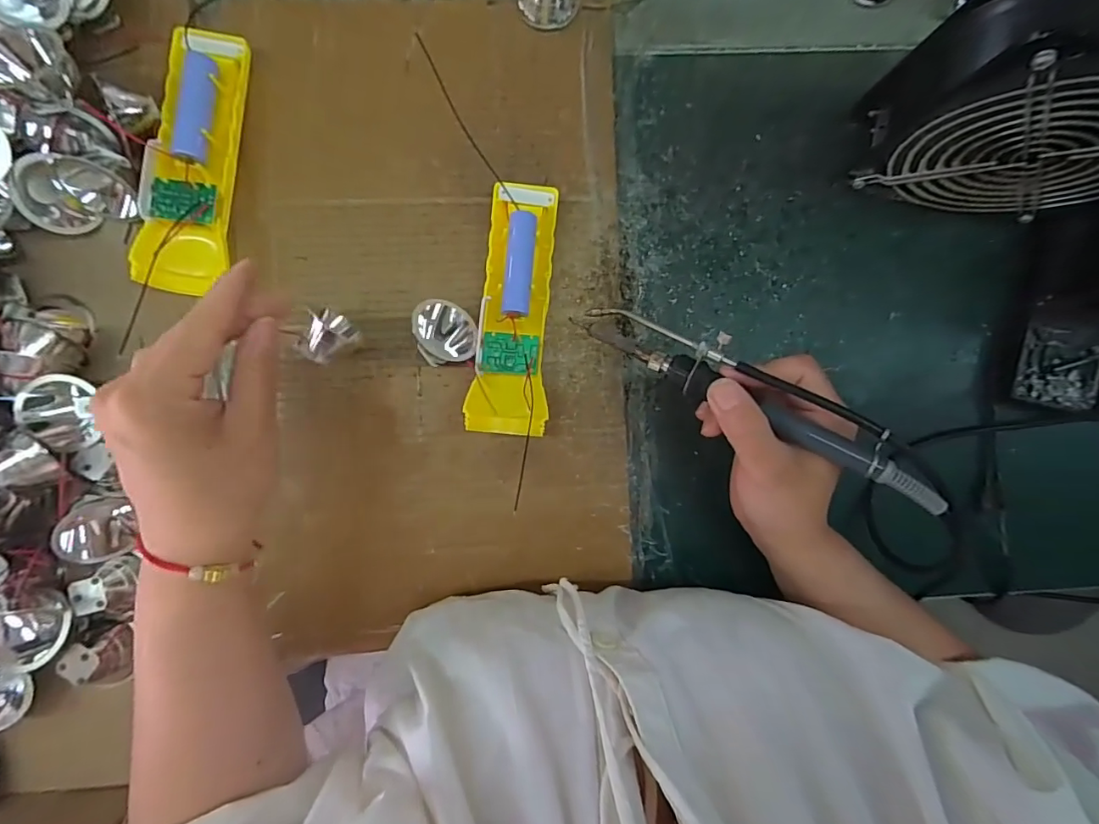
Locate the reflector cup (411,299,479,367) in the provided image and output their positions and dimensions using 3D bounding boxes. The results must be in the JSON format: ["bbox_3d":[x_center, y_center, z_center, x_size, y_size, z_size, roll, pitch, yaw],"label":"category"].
[{"bbox_3d":[-0.065,-0.050,0.316,0.036,0.033,0.038,0,90,-3],"label":"reflector cup"}]

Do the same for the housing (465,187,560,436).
[{"bbox_3d":[-0.020,-0.065,0.320,0.048,0.031,0.157,8,90,-3],"label":"housing"}]

